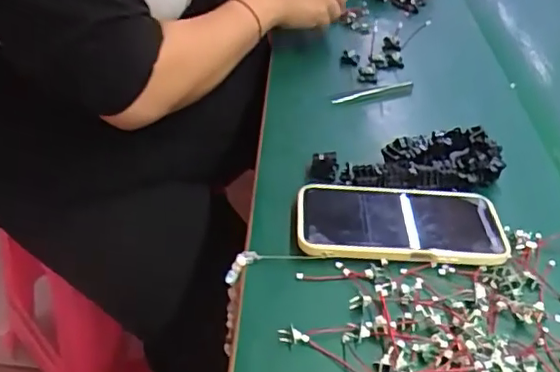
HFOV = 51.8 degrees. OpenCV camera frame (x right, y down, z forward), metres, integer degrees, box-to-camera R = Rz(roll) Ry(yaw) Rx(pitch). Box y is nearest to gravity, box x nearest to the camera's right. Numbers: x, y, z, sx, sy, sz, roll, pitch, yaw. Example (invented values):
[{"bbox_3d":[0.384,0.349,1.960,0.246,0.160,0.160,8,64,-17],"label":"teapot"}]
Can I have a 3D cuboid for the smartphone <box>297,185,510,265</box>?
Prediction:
[{"bbox_3d":[0.102,0.028,0.483,0.172,0.012,0.084,5,38,0],"label":"smartphone"}]

